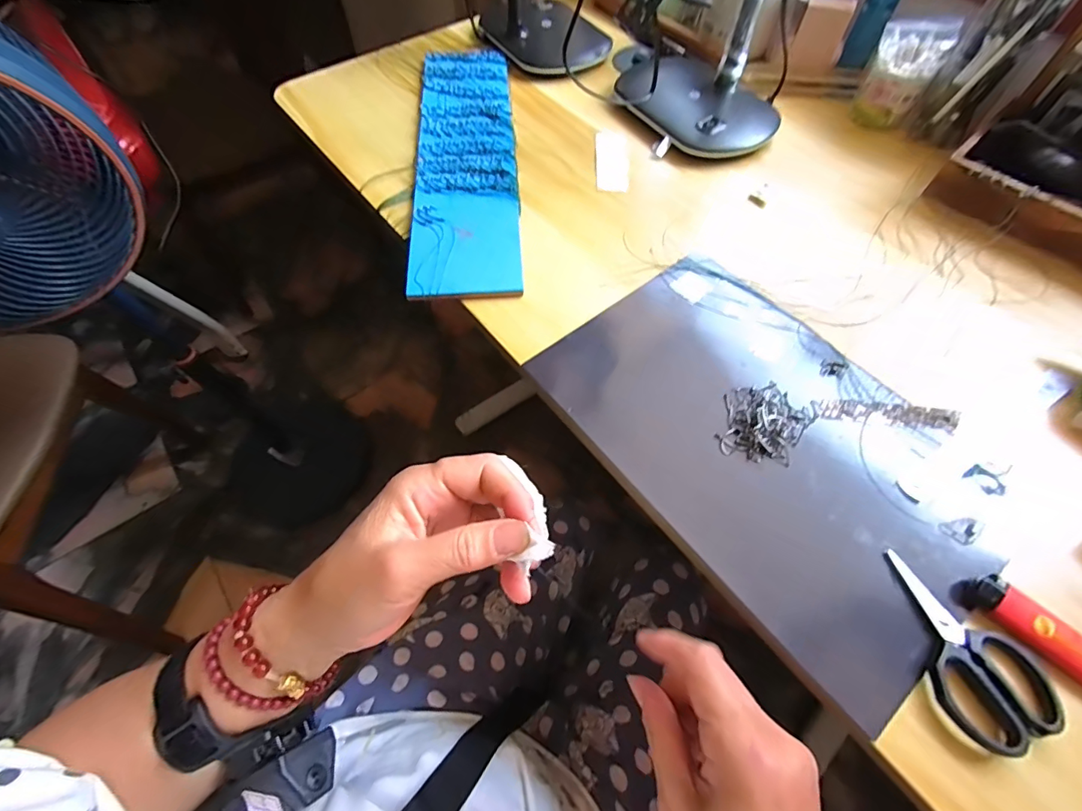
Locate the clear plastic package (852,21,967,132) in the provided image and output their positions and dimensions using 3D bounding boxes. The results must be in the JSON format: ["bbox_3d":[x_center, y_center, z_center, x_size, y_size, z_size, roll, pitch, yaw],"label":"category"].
[{"bbox_3d":[0.371,-0.345,0.481,0.060,0.079,0.058,28,65,15],"label":"clear plastic package"}]

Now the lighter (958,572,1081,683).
[{"bbox_3d":[0.282,0.126,0.258,0.075,0.013,0.022,38,68,19],"label":"lighter"}]

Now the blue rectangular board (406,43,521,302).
[{"bbox_3d":[-0.077,-0.262,0.478,0.099,0.007,0.390,-3,61,-2],"label":"blue rectangular board"}]

